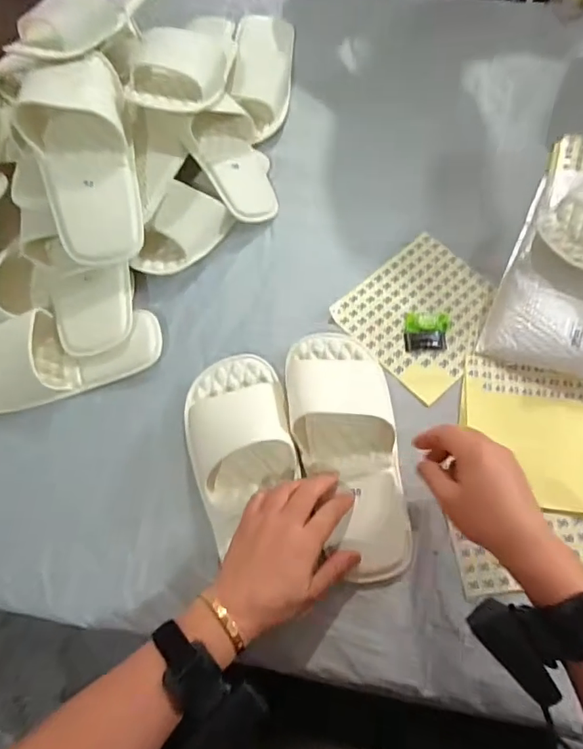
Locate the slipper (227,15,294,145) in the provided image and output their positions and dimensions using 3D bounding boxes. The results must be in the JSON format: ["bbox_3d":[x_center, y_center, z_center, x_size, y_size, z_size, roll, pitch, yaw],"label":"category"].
[{"bbox_3d":[-0.041,-0.447,0.720,0.084,0.054,0.268,0,67,2],"label":"slipper"}]

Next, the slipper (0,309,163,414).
[{"bbox_3d":[-0.267,-0.023,0.559,0.243,0.055,0.099,-17,68,-5],"label":"slipper"}]

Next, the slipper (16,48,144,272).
[{"bbox_3d":[-0.231,-0.243,0.554,0.108,0.059,0.244,-14,85,-6],"label":"slipper"}]

